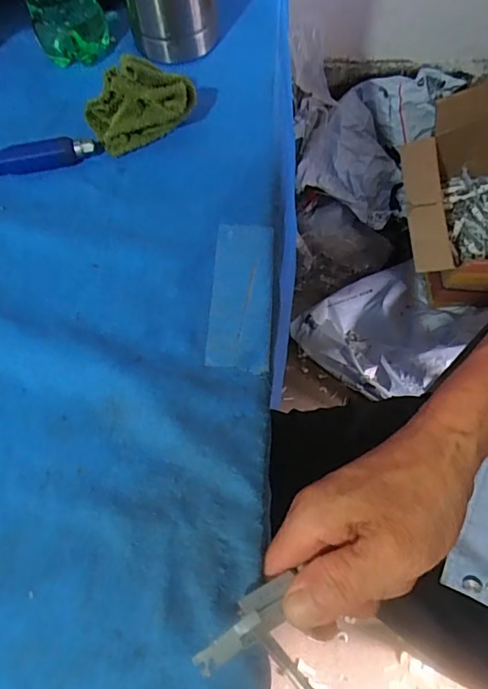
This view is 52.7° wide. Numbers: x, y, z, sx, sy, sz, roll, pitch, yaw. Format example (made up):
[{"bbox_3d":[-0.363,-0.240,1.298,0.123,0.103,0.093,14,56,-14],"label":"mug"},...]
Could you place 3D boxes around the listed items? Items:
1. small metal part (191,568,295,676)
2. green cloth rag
[{"bbox_3d":[0.003,0.137,0.243,0.061,0.014,0.018,-33,67,-32],"label":"small metal part"},{"bbox_3d":[-0.082,-0.192,0.380,0.088,0.068,0.048,-14,66,-4],"label":"green cloth rag"}]

